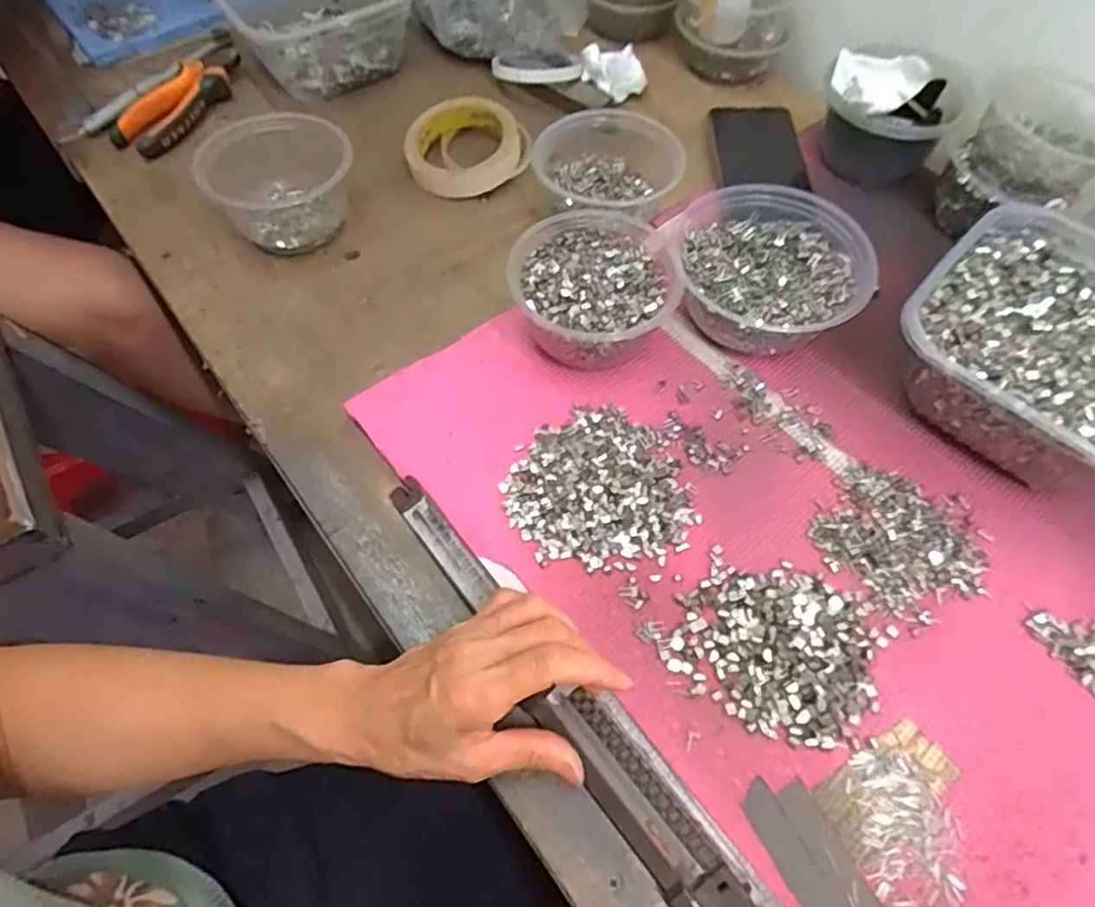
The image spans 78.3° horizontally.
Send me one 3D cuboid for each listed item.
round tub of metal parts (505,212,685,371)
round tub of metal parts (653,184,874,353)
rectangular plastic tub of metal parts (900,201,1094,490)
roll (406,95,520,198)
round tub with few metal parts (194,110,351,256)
[{"bbox_3d":[0.033,-0.113,0.481,0.110,0.057,0.120,0,60,-1],"label":"round tub of metal parts"},{"bbox_3d":[0.156,-0.126,0.486,0.125,0.056,0.123,0,60,-1],"label":"round tub of metal parts"},{"bbox_3d":[0.331,-0.064,0.440,0.174,0.071,0.172,-40,68,-21],"label":"rectangular plastic tub of metal parts"},{"bbox_3d":[-0.076,-0.275,0.596,0.095,0.033,0.095,0,60,-1],"label":"roll"},{"bbox_3d":[-0.217,-0.218,0.545,0.119,0.063,0.102,-13,61,-9],"label":"round tub with few metal parts"}]

